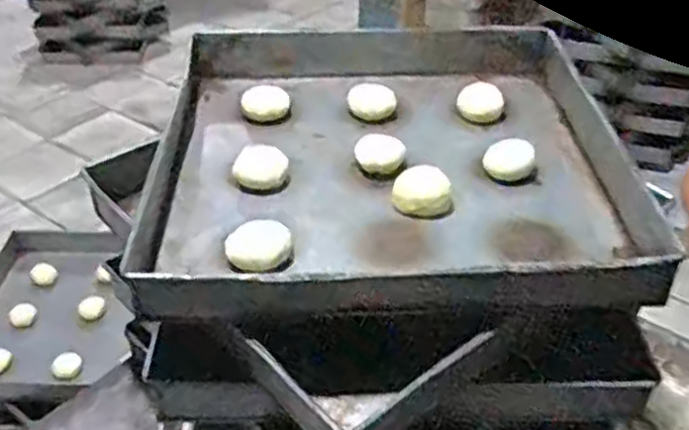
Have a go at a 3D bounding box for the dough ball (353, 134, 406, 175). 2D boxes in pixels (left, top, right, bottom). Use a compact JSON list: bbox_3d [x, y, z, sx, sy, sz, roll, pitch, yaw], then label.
[{"bbox_3d":[0.038,-0.065,0.801,0.051,0.026,0.041,2,37,2],"label":"dough ball"}]

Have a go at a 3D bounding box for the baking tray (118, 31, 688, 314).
[{"bbox_3d":[0.050,-0.069,0.804,0.464,0.057,0.469,-1,37,-2],"label":"baking tray"}]

